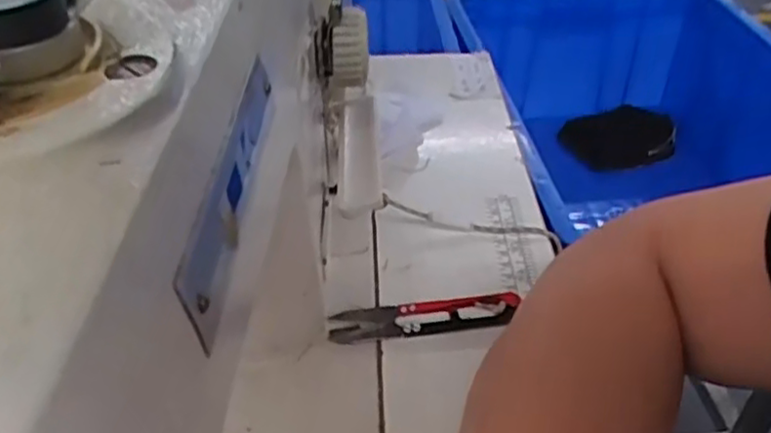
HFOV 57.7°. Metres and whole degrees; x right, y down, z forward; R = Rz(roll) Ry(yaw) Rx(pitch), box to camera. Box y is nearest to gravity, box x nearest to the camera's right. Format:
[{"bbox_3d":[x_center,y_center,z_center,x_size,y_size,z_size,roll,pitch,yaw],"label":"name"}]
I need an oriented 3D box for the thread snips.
[{"bbox_3d":[0.020,0.056,0.391,0.101,0.016,0.022,-2,39,-2],"label":"thread snips"}]

